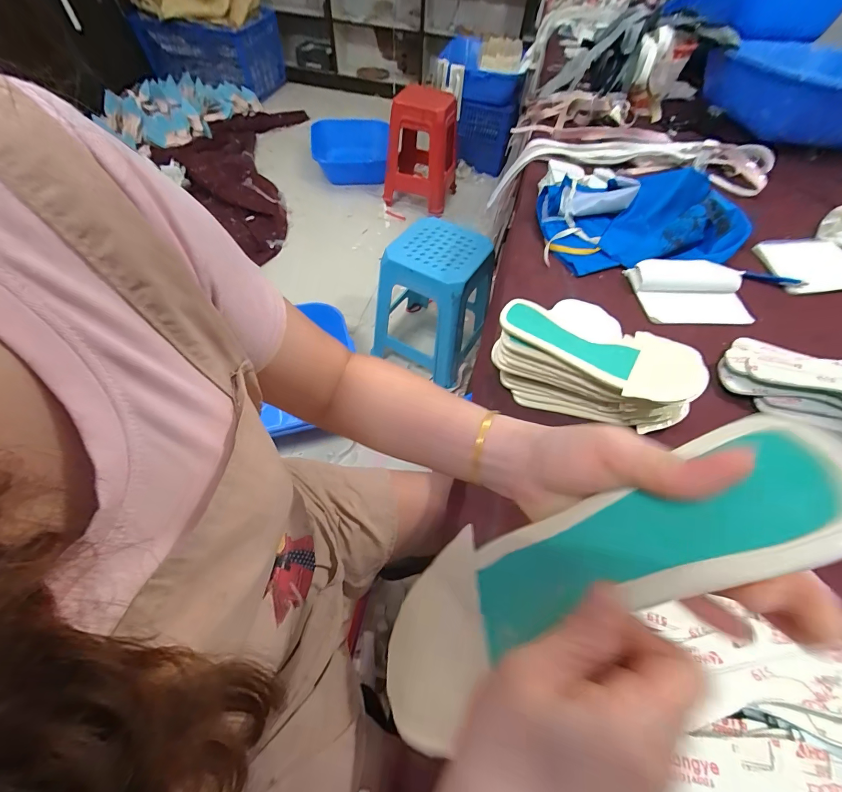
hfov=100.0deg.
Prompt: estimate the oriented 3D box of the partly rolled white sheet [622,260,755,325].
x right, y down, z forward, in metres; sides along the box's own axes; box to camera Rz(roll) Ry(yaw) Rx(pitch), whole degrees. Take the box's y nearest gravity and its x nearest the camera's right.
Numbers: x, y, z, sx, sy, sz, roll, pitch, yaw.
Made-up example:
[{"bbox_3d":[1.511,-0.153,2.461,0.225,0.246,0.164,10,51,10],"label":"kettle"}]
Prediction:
[{"bbox_3d":[0.525,-0.207,0.681,0.216,0.027,0.139,0,56,-1],"label":"partly rolled white sheet"}]

